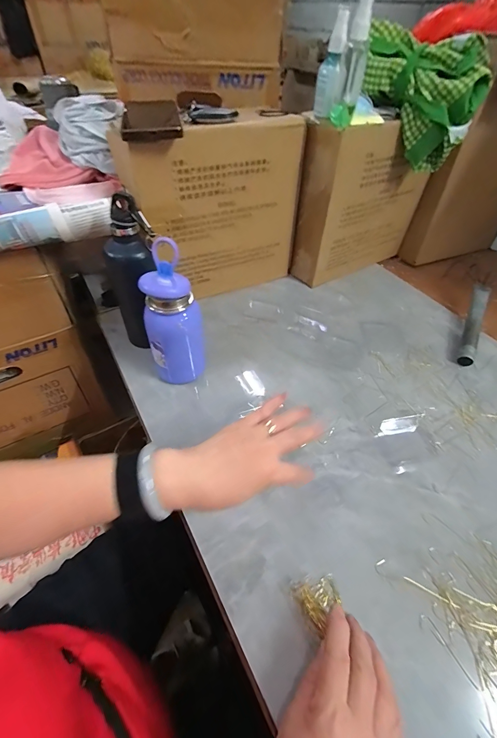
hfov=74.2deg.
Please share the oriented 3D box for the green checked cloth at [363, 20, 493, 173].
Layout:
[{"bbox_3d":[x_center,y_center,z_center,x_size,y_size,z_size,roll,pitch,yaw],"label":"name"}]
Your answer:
[{"bbox_3d":[0.265,-0.429,0.532,0.188,0.156,0.100,13,48,8],"label":"green checked cloth"}]

